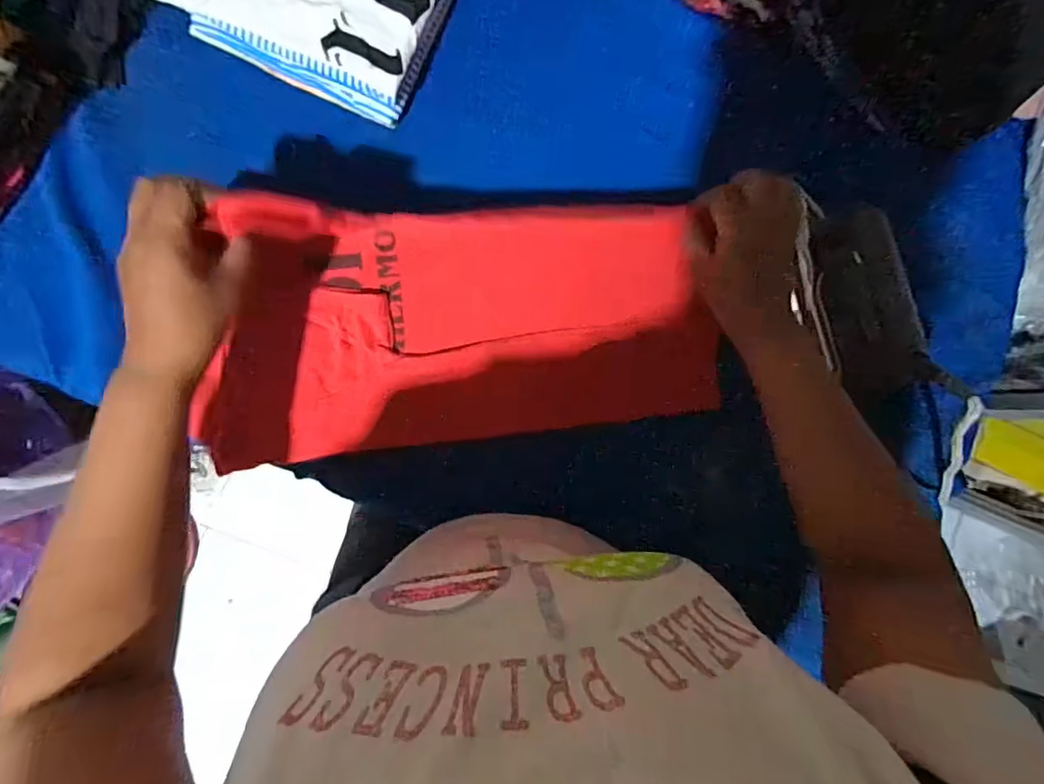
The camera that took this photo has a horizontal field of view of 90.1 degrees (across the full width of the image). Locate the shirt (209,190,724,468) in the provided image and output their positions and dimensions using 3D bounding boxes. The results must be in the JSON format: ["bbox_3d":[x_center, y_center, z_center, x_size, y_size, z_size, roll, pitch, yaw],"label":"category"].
[{"bbox_3d":[-0.046,-0.068,0.484,0.447,0.032,0.213,-6,89,-8],"label":"shirt"}]

